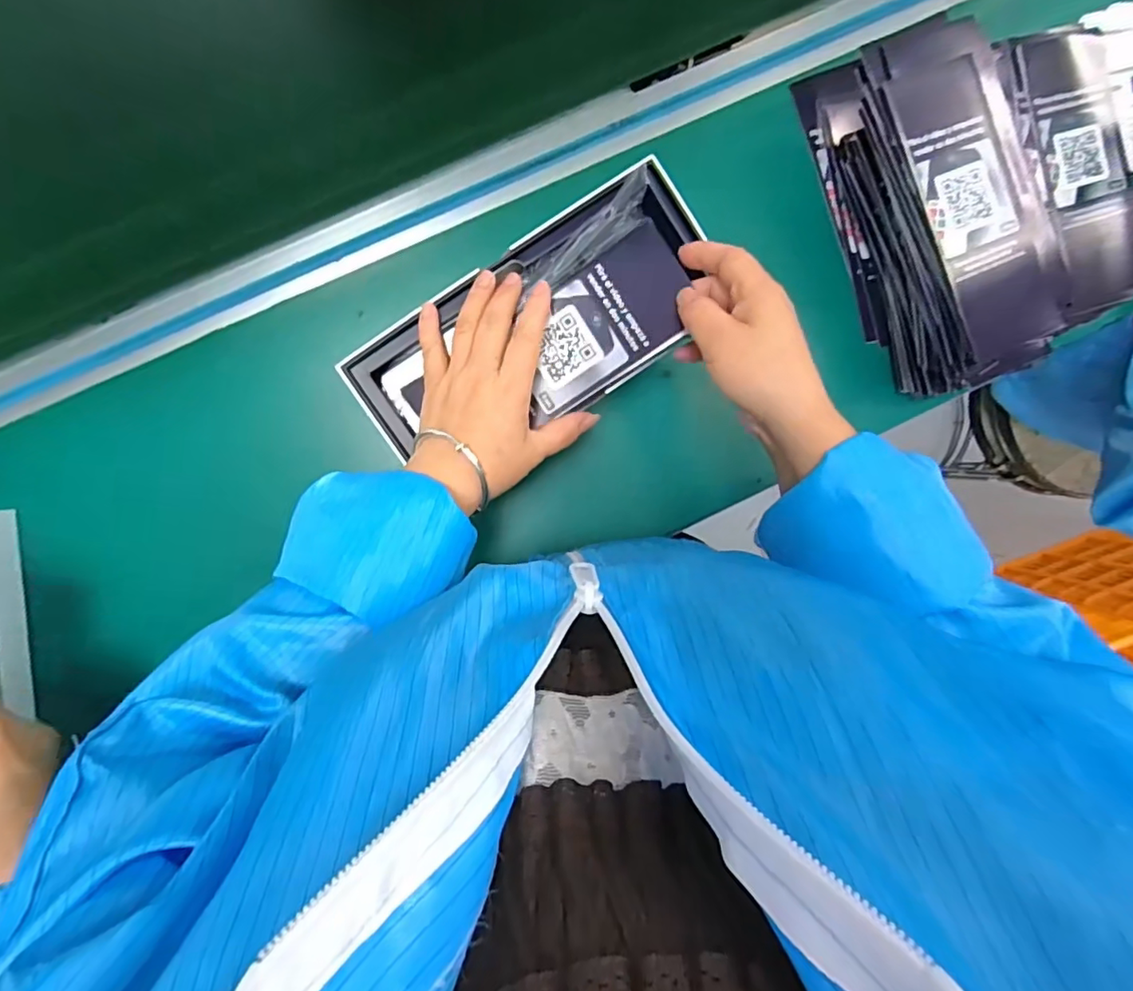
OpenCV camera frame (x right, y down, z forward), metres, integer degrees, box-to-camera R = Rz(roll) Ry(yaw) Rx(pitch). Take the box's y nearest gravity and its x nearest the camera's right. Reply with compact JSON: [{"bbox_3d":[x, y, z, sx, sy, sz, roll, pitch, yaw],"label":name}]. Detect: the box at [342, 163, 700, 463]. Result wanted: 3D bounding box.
[{"bbox_3d":[-0.020,-0.113,0.386,0.253,0.030,0.118,-28,92,0],"label":"box"}]

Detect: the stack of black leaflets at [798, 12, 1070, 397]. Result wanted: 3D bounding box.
[{"bbox_3d":[0.278,-0.218,0.431,0.101,0.092,0.275,-23,92,3],"label":"stack of black leaflets"}]

